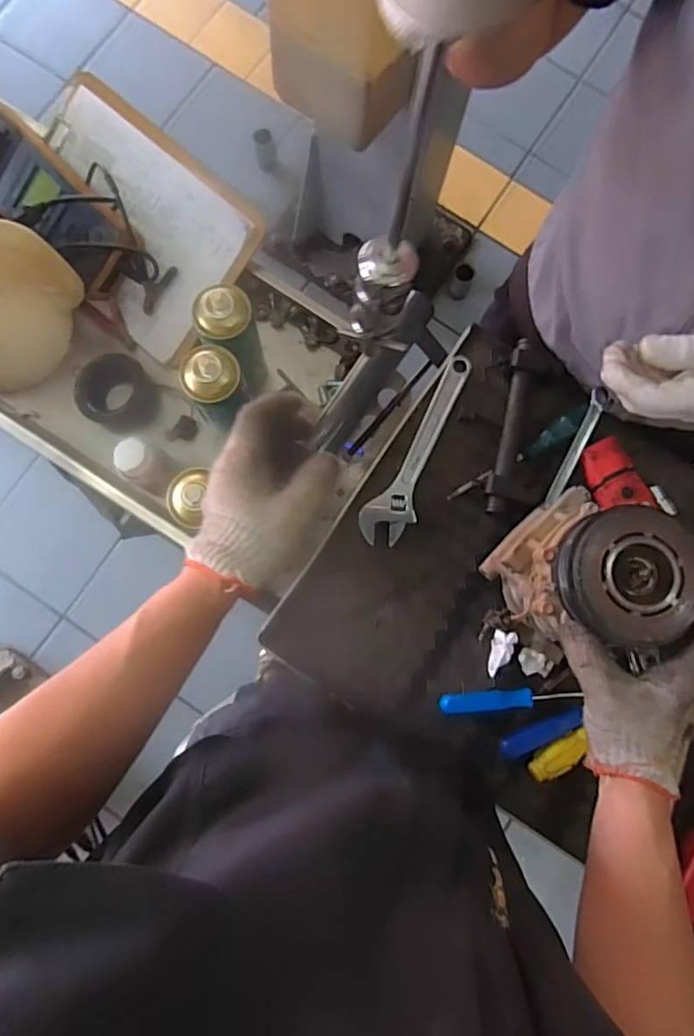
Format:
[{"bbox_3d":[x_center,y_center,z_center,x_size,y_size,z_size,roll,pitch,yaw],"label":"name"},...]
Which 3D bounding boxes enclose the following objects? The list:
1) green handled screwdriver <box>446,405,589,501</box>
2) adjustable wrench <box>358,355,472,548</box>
[{"bbox_3d":[0.202,-0.071,0.642,0.183,0.026,0.025,-34,85,-7],"label":"green handled screwdriver"},{"bbox_3d":[0.087,-0.079,0.657,0.052,0.014,0.243,28,82,1],"label":"adjustable wrench"}]

